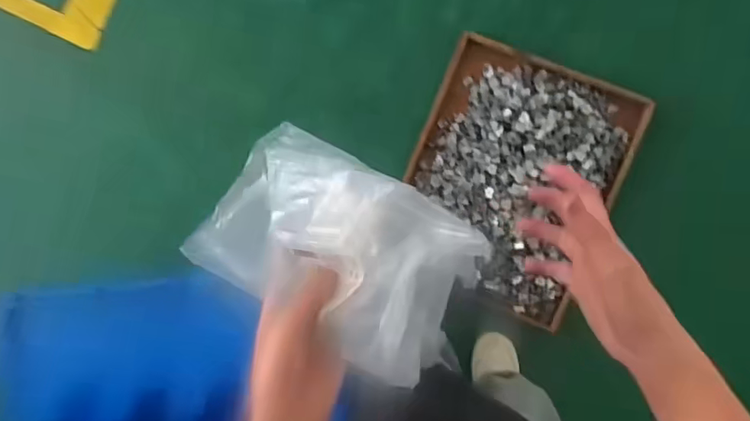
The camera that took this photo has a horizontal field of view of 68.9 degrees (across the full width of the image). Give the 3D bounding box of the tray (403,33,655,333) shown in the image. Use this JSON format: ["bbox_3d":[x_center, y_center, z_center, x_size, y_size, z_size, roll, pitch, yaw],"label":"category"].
[{"bbox_3d":[0.263,-0.061,1.054,0.382,0.060,0.464,23,95,7],"label":"tray"}]

